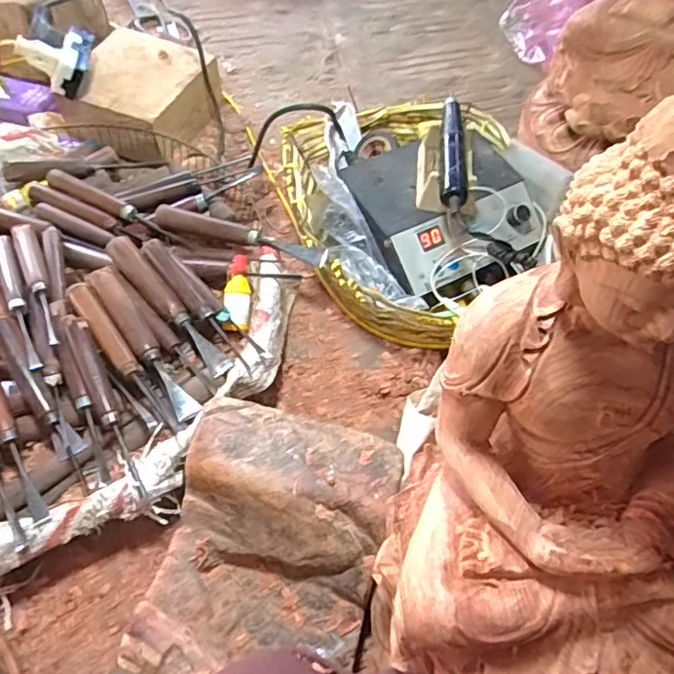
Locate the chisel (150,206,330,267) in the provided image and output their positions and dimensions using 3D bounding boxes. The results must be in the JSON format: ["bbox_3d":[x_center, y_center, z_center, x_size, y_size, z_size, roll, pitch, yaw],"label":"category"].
[{"bbox_3d":[-0.099,-0.104,0.583,0.187,0.025,0.018,17,60,10],"label":"chisel"}]

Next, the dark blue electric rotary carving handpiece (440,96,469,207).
[{"bbox_3d":[0.118,-0.190,0.566,0.027,0.022,0.156,4,58,2],"label":"dark blue electric rotary carving handpiece"}]

